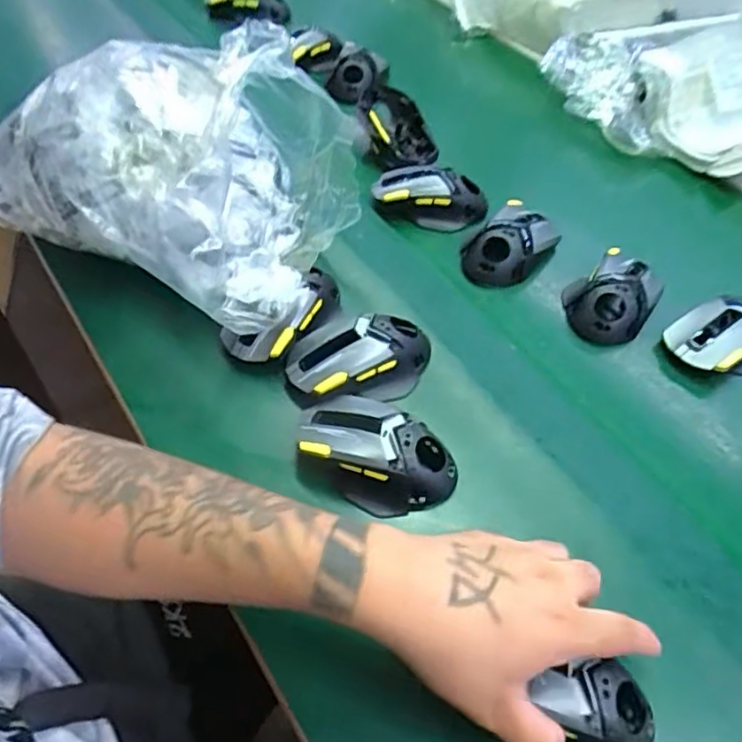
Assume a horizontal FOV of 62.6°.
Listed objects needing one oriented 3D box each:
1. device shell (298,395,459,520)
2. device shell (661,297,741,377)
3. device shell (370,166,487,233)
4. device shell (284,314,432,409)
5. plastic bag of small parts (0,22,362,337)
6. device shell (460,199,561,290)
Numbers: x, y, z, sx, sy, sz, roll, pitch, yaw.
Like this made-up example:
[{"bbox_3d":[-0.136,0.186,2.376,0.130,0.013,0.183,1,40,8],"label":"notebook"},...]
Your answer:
[{"bbox_3d":[0.003,0.057,0.441,0.121,0.034,0.068,23,55,10],"label":"device shell"},{"bbox_3d":[0.307,-0.029,0.533,0.092,0.041,0.063,-14,56,-18],"label":"device shell"},{"bbox_3d":[0.061,-0.178,0.632,0.113,0.048,0.046,15,53,3],"label":"device shell"},{"bbox_3d":[-0.008,-0.009,0.496,0.121,0.039,0.071,-9,56,-12],"label":"device shell"},{"bbox_3d":[-0.189,-0.190,0.502,0.347,0.159,0.180,24,56,11],"label":"plastic bag of small parts"},{"bbox_3d":[0.133,-0.123,0.595,0.071,0.040,0.098,40,60,21],"label":"device shell"}]

